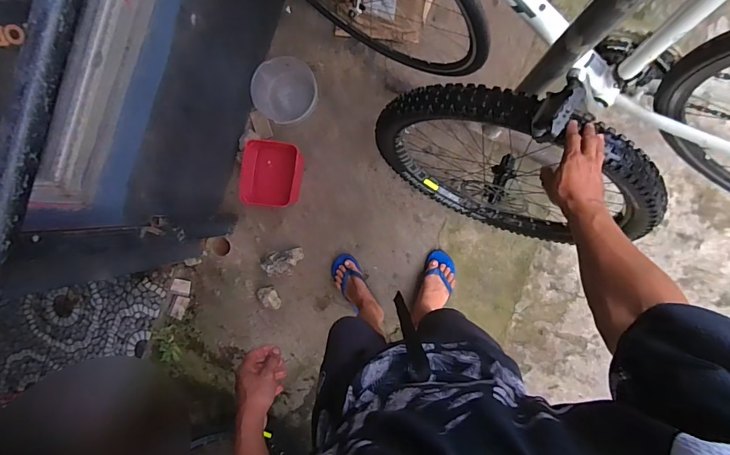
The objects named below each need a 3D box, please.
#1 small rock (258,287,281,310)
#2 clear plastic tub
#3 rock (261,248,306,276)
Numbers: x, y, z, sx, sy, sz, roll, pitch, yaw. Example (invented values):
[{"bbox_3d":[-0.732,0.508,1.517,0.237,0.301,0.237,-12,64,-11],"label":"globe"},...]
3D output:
[{"bbox_3d":[-0.345,0.256,1.439,0.062,0.062,0.088,-29,92,6],"label":"small rock"},{"bbox_3d":[-0.270,-0.472,1.380,0.212,0.102,0.205,0,92,8],"label":"clear plastic tub"},{"bbox_3d":[-0.290,0.127,1.417,0.129,0.087,0.090,-8,91,9],"label":"rock"}]

